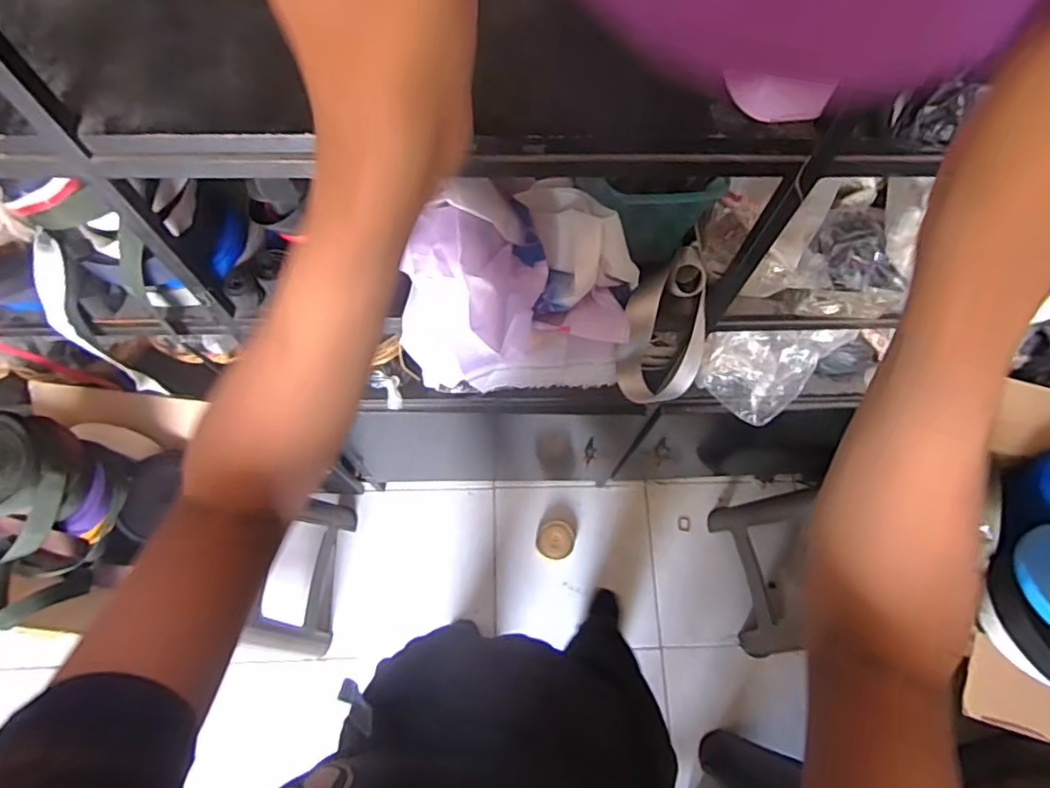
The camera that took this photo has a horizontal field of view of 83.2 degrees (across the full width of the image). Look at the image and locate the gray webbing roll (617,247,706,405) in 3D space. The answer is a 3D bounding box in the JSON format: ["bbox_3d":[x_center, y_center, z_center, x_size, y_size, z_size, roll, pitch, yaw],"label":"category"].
[{"bbox_3d":[0.166,-0.076,0.712,0.098,0.052,0.197,10,108,-1],"label":"gray webbing roll"}]

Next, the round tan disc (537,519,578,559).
[{"bbox_3d":[0.080,0.365,1.492,0.094,0.026,0.098,0,69,-1],"label":"round tan disc"}]

